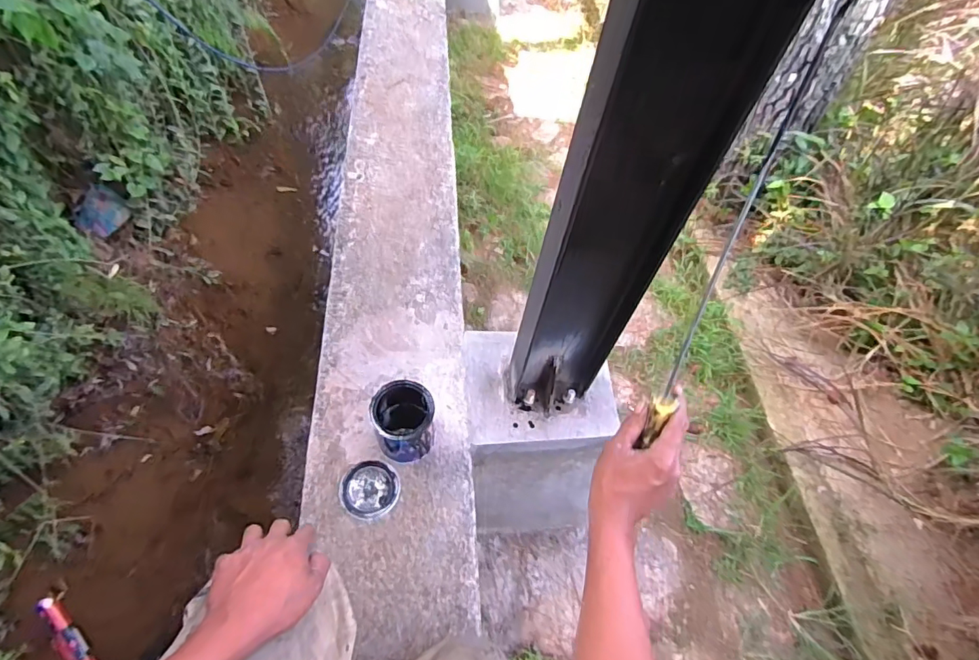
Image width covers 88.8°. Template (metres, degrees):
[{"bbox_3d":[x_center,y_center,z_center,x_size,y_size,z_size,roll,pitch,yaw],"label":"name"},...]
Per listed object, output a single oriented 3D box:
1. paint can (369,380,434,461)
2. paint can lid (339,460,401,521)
[{"bbox_3d":[-0.155,0.167,0.906,0.102,0.133,0.116,-35,66,-26],"label":"paint can"},{"bbox_3d":[-0.215,0.287,0.900,0.103,0.005,0.101,3,56,-5],"label":"paint can lid"}]

